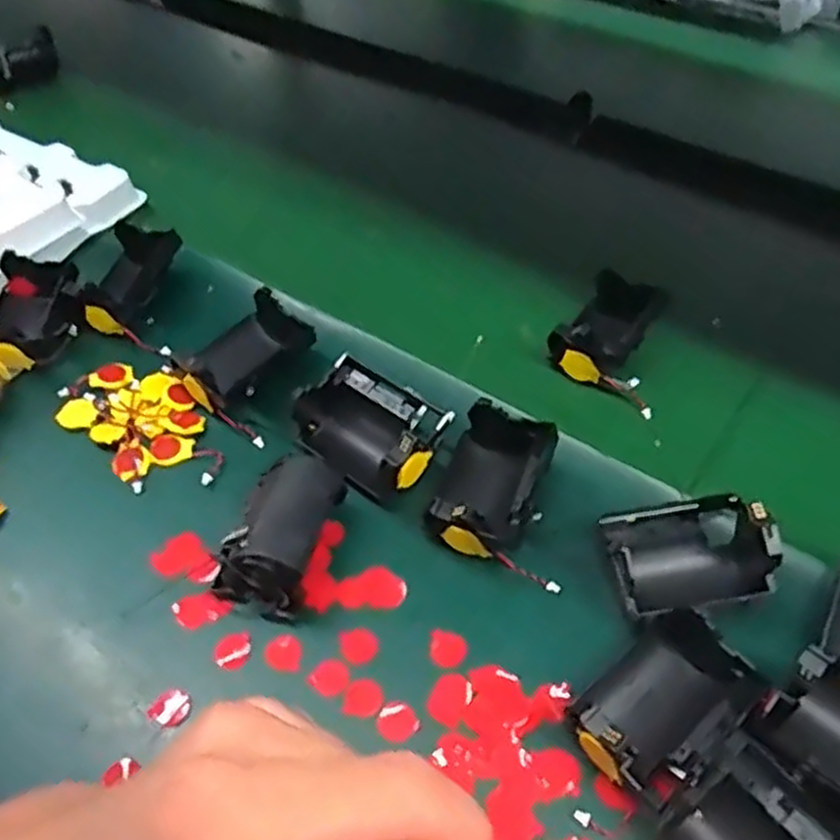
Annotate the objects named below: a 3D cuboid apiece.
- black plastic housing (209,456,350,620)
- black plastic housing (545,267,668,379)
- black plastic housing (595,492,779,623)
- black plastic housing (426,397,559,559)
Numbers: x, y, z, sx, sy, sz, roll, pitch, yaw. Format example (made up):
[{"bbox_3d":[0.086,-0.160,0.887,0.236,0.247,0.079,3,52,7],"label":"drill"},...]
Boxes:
[{"bbox_3d":[-0.065,0.053,0.371,0.046,0.038,0.069,18,52,16],"label":"black plastic housing"},{"bbox_3d":[0.114,-0.056,0.469,0.048,0.038,0.069,24,54,20],"label":"black plastic housing"},{"bbox_3d":[0.120,0.056,0.353,0.067,0.029,0.058,-5,50,-2],"label":"black plastic housing"},{"bbox_3d":[0.035,0.031,0.386,0.053,0.034,0.076,15,52,14],"label":"black plastic housing"}]

